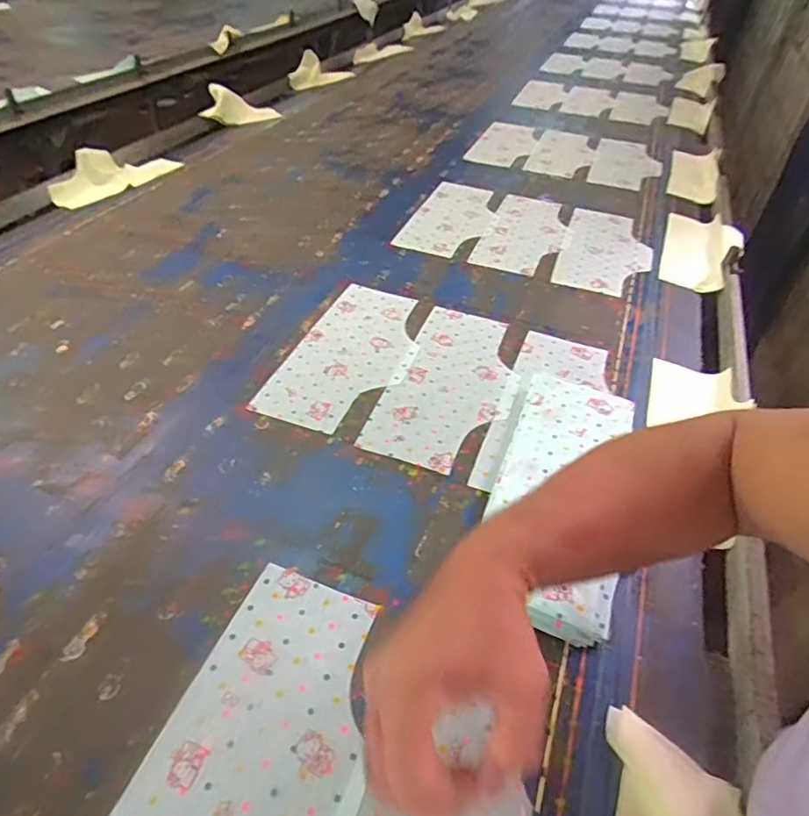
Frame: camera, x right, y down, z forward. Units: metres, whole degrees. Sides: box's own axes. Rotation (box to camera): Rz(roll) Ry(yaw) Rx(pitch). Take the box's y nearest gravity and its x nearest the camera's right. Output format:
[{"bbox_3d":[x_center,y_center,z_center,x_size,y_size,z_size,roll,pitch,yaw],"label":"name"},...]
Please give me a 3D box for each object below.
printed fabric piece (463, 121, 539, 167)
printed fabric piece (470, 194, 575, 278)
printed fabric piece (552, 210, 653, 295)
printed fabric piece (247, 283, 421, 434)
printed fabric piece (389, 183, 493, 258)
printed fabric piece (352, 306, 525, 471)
[{"bbox_3d":[0.280,-0.730,1.462,0.150,0.014,0.332,17,46,15],"label":"printed fabric piece"},{"bbox_3d":[0.250,-0.355,1.082,0.160,0.008,0.322,16,46,14],"label":"printed fabric piece"},{"bbox_3d":[0.394,-0.310,1.044,0.165,0.009,0.319,17,46,12],"label":"printed fabric piece"},{"bbox_3d":[-0.072,-0.085,0.789,0.167,0.004,0.322,15,46,13],"label":"printed fabric piece"},{"bbox_3d":[0.104,-0.404,1.121,0.148,0.007,0.325,16,46,14],"label":"printed fabric piece"},{"bbox_3d":[0.071,-0.038,0.752,0.163,0.007,0.321,15,46,13],"label":"printed fabric piece"}]

